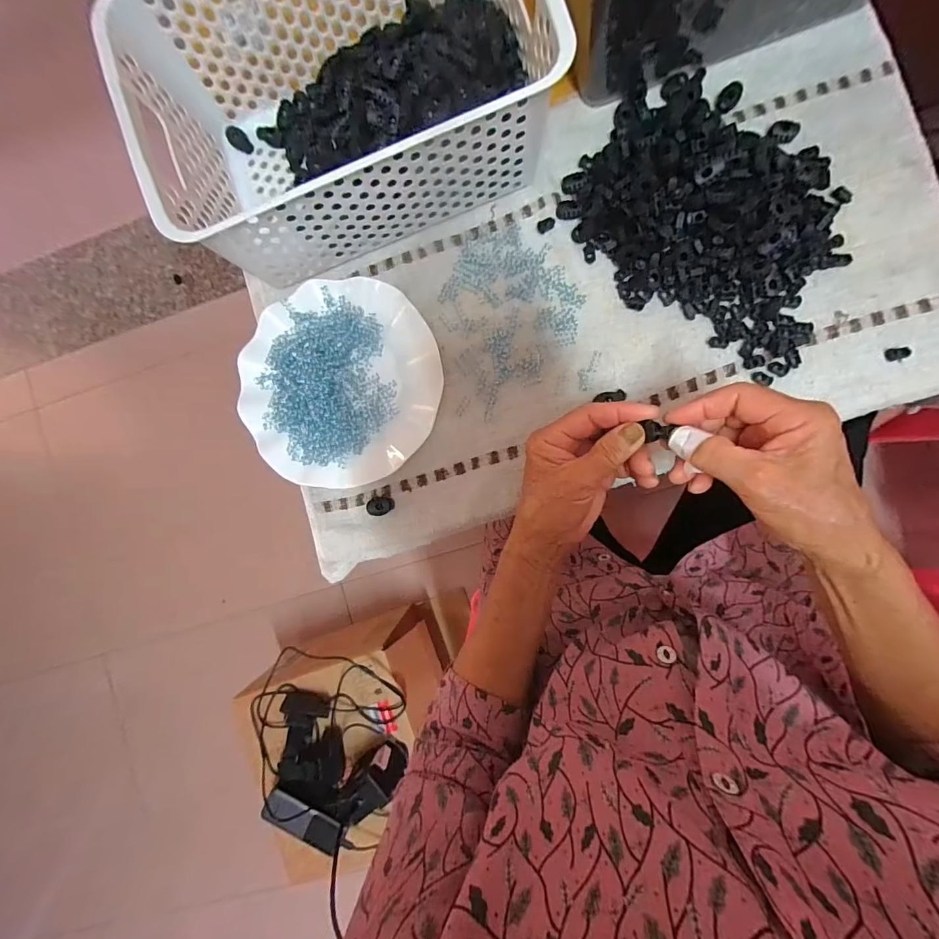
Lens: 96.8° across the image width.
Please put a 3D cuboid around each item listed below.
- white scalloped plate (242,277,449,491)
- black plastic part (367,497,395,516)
[{"bbox_3d":[-0.116,-0.078,0.378,0.178,0.030,0.179,0,90,6],"label":"white scalloped plate"},{"bbox_3d":[-0.081,0.034,0.383,0.024,0.007,0.017,-5,89,6],"label":"black plastic part"}]

